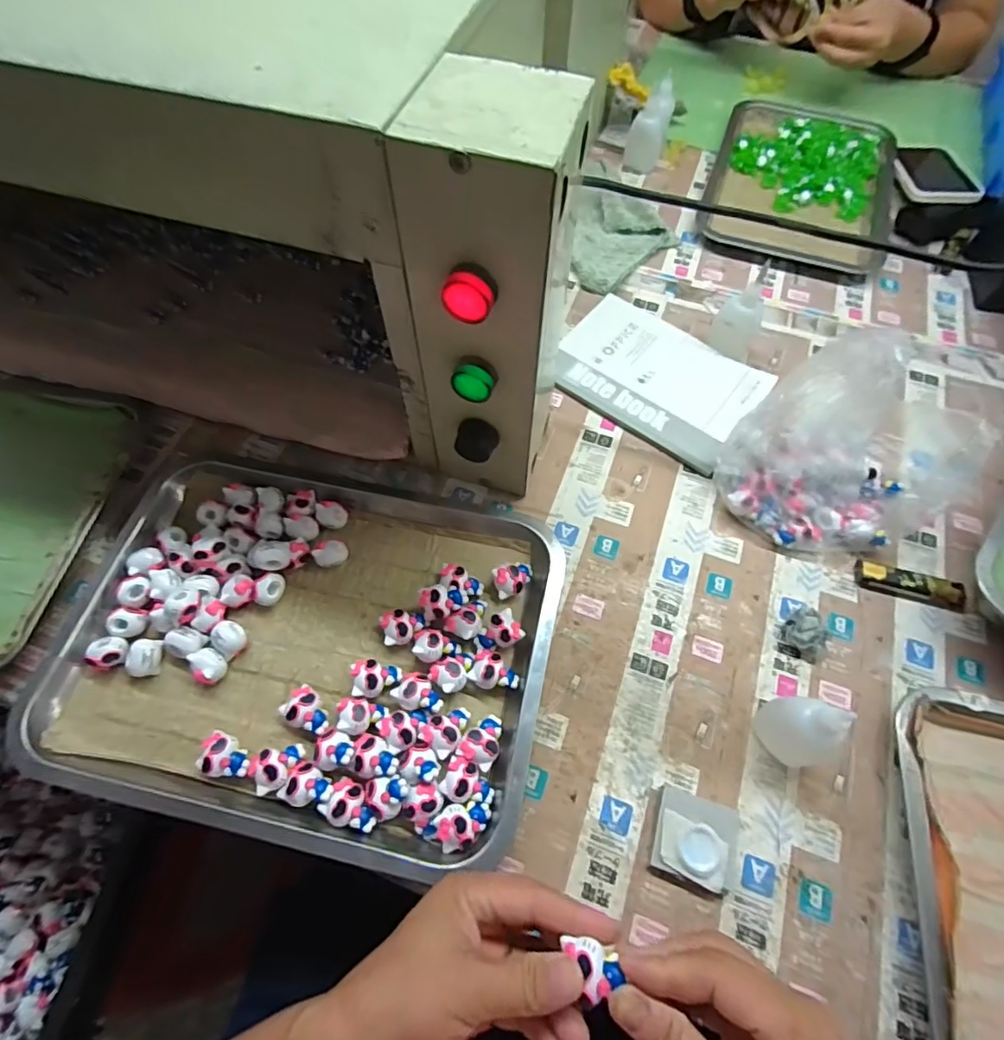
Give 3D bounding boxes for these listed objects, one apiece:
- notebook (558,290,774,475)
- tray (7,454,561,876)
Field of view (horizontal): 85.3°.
[{"bbox_3d":[0.154,-0.145,0.546,0.191,0.009,0.138,35,68,15],"label":"notebook"},{"bbox_3d":[-0.146,0.084,0.410,0.358,0.031,0.265,10,64,4],"label":"tray"}]

